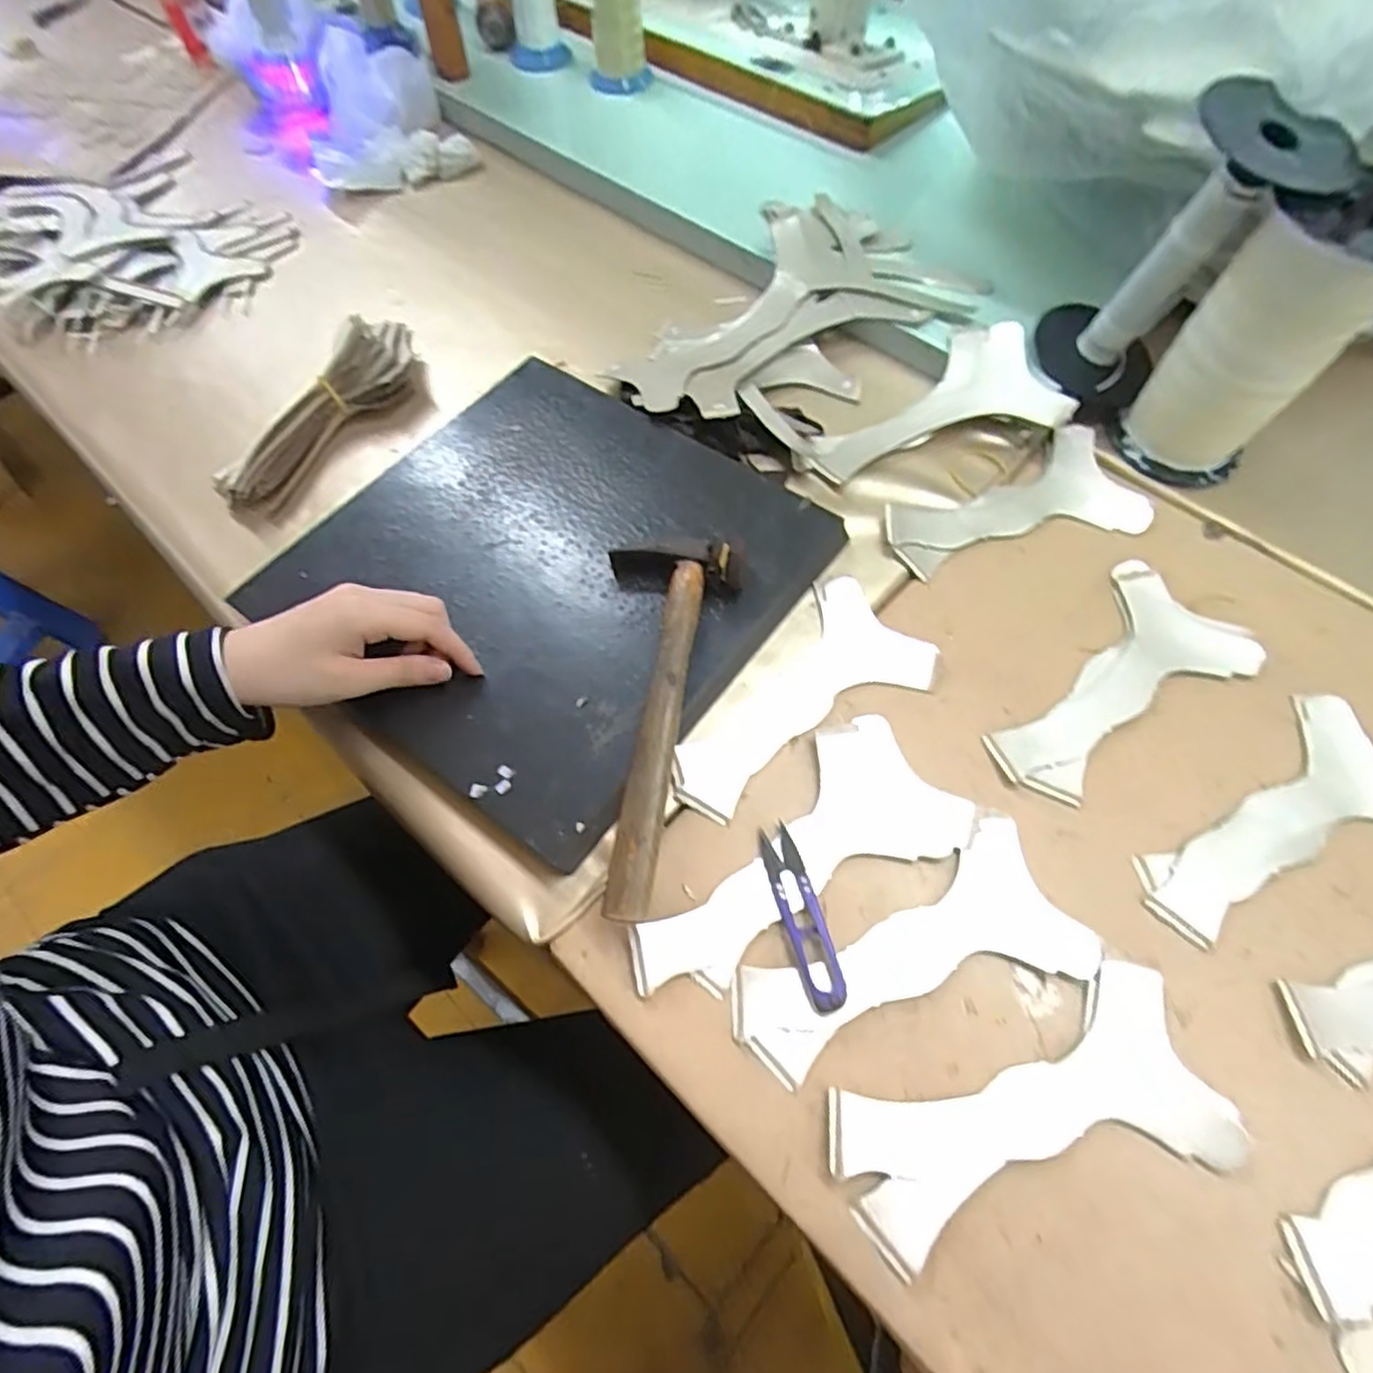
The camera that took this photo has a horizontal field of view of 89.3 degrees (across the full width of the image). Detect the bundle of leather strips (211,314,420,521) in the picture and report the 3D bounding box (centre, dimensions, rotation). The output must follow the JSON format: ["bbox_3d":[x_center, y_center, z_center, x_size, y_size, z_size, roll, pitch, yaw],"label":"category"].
[{"bbox_3d":[-0.299,-0.229,0.559,0.083,0.039,0.203,29,67,17],"label":"bundle of leather strips"}]

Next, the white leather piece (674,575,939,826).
[{"bbox_3d":[0.066,0.006,0.450,0.186,0.009,0.090,-34,69,-17],"label":"white leather piece"}]

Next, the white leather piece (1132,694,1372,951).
[{"bbox_3d":[0.349,0.087,0.394,0.188,0.004,0.093,-36,66,-15],"label":"white leather piece"}]

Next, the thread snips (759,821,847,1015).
[{"bbox_3d":[0.064,0.126,0.385,0.023,0.009,0.101,-15,62,-6],"label":"thread snips"}]

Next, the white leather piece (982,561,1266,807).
[{"bbox_3d":[0.280,0.005,0.441,0.095,0.005,0.184,38,72,20],"label":"white leather piece"}]

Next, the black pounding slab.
[{"bbox_3d":[-0.097,-0.078,0.477,0.299,0.031,0.298,32,69,19],"label":"black pounding slab"}]

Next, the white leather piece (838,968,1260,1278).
[{"bbox_3d":[0.165,0.210,0.337,0.186,0.005,0.086,-17,65,-7],"label":"white leather piece"}]

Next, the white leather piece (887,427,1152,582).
[{"bbox_3d":[0.237,-0.125,0.505,0.184,0.019,0.089,-23,63,-9],"label":"white leather piece"}]

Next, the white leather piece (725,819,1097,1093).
[{"bbox_3d":[0.118,0.148,0.374,0.186,0.006,0.081,-23,63,-10],"label":"white leather piece"}]

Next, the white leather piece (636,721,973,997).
[{"bbox_3d":[0.057,0.095,0.404,0.207,0.007,0.091,-27,67,-13],"label":"white leather piece"}]

